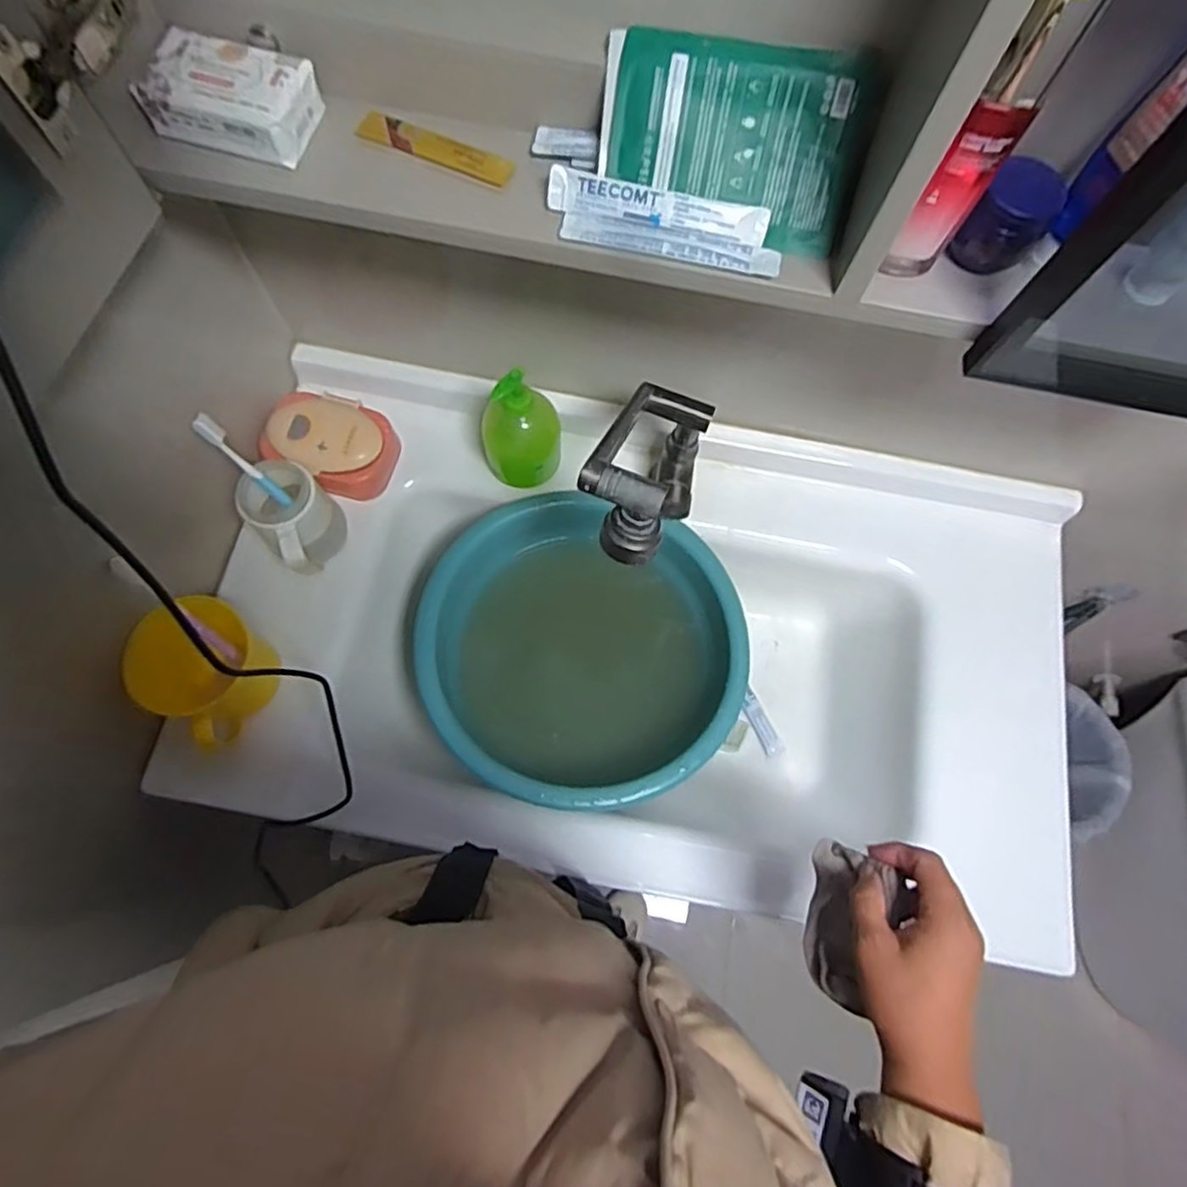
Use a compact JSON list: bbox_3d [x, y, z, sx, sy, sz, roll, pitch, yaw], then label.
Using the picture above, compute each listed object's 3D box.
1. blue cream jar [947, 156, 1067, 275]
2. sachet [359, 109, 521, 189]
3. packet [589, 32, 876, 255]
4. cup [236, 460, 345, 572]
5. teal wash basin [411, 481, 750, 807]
[{"bbox_3d":[0.257,-0.231,0.406,0.044,0.053,0.041,1,72,-2],"label":"blue cream jar"},{"bbox_3d":[-0.107,-0.300,0.444,0.109,0.008,0.024,21,73,5],"label":"sachet"},{"bbox_3d":[0.084,-0.282,0.411,0.159,0.102,0.012,8,28,0],"label":"packet"},{"bbox_3d":[-0.304,-0.070,0.684,0.079,0.110,0.103,-43,78,-14],"label":"cup"},{"bbox_3d":[-0.015,0.073,0.745,0.334,0.135,0.315,1,72,-2],"label":"teal wash basin"}]

